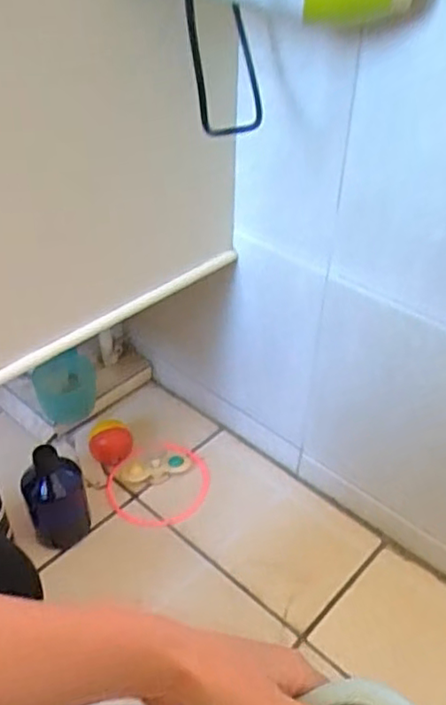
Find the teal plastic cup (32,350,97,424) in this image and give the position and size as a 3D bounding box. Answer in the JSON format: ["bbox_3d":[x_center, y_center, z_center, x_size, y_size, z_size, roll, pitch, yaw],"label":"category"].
[{"bbox_3d":[-0.248,0.059,1.033,0.101,0.083,0.088,-28,47,-31],"label":"teal plastic cup"}]

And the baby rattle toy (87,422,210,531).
[{"bbox_3d":[-0.108,0.171,0.976,0.155,0.059,0.188,-18,41,-21],"label":"baby rattle toy"}]

